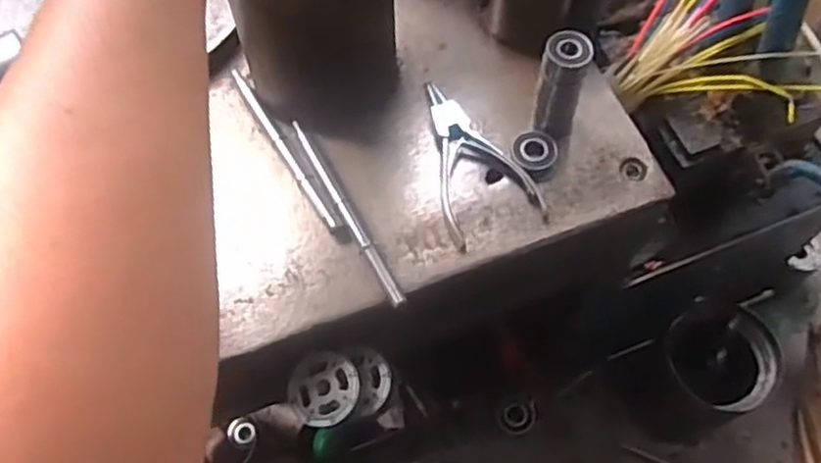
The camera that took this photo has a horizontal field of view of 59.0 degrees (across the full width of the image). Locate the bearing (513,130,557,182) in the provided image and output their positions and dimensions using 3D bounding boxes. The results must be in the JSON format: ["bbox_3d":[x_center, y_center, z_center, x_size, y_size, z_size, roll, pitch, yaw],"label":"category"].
[{"bbox_3d":[0.094,-0.056,0.539,0.031,0.017,0.037,-29,66,-14],"label":"bearing"}]

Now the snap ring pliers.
[{"bbox_3d":[0.038,-0.053,0.535,0.069,0.016,0.132,-24,65,-12],"label":"snap ring pliers"}]

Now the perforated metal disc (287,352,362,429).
[{"bbox_3d":[-0.061,0.110,0.511,0.049,0.012,0.052,0,63,0],"label":"perforated metal disc"}]

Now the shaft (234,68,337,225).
[{"bbox_3d":[-0.096,-0.065,0.540,0.008,0.008,0.163,-28,66,-13],"label":"shaft"}]

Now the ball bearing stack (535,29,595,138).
[{"bbox_3d":[0.108,-0.104,0.525,0.031,0.083,0.033,13,64,7],"label":"ball bearing stack"}]

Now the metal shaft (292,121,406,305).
[{"bbox_3d":[-0.047,-0.015,0.513,0.011,0.011,0.162,-27,66,-13],"label":"metal shaft"}]

